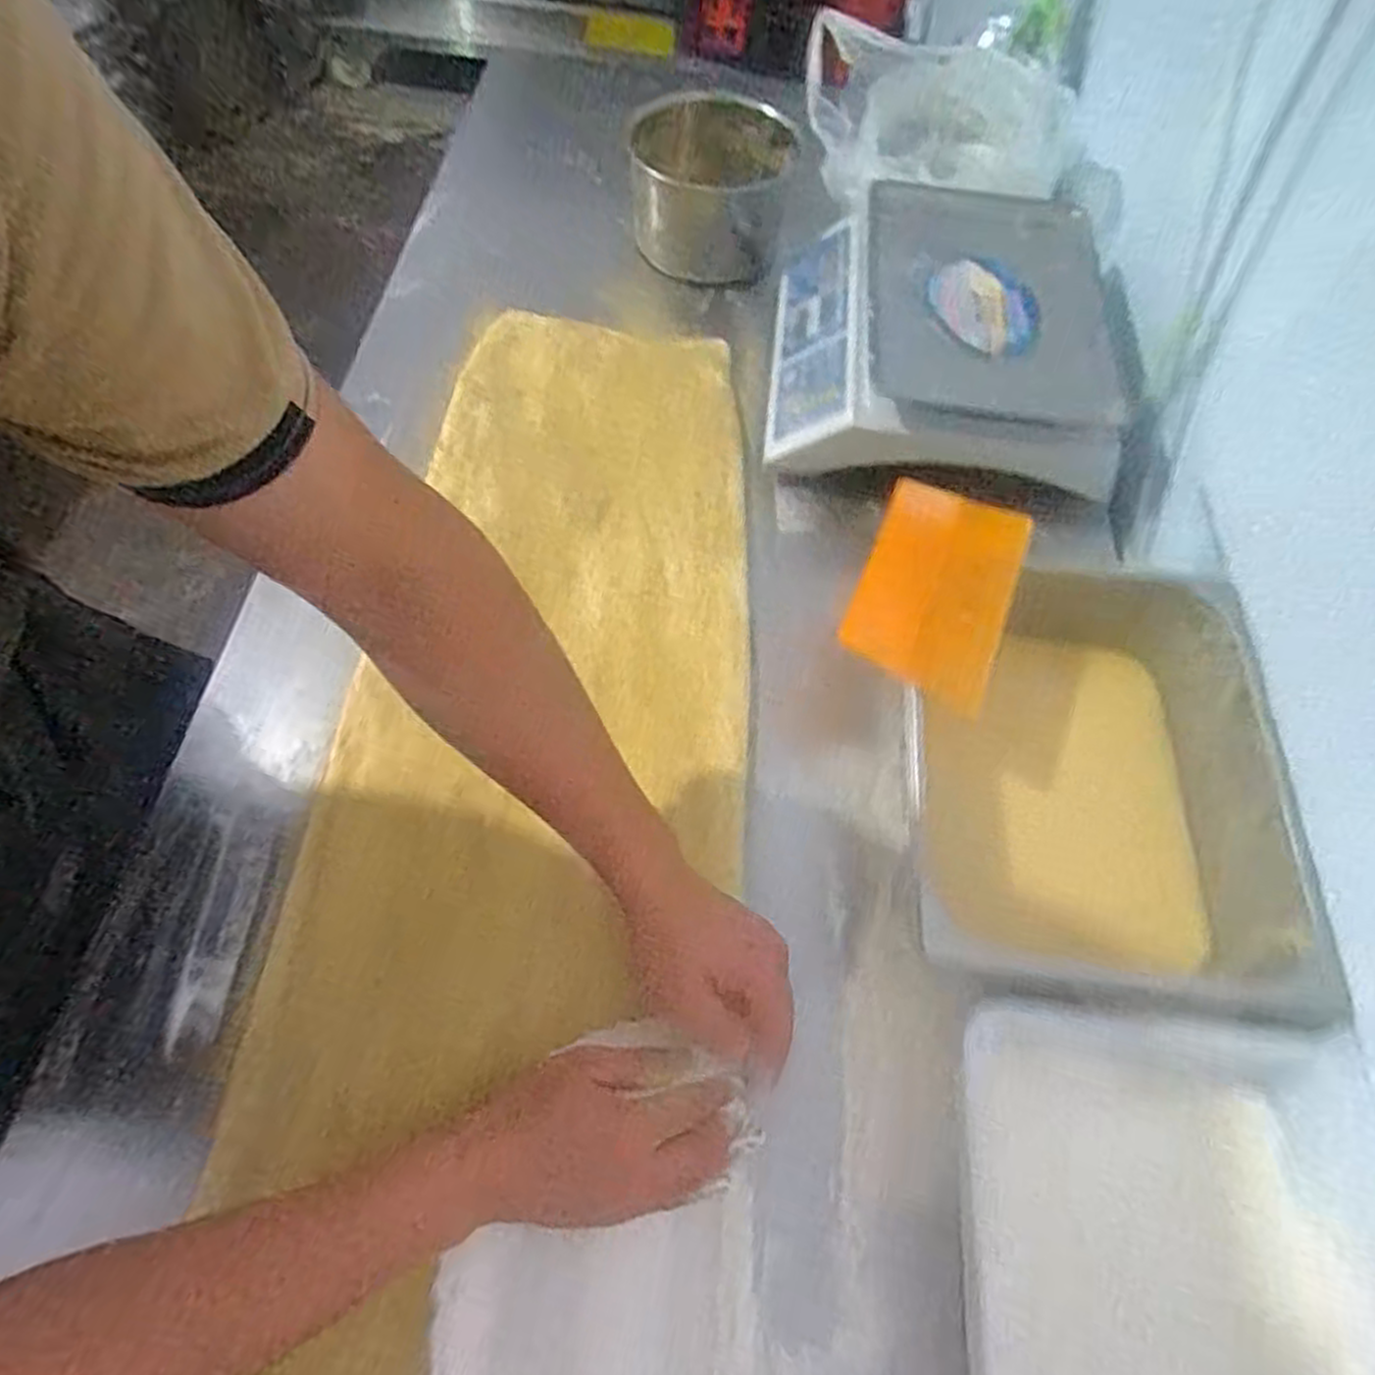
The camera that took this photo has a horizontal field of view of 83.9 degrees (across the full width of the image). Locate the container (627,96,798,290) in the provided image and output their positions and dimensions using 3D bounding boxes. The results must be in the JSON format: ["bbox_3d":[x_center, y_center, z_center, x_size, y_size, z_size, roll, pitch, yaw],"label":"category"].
[{"bbox_3d":[0.023,-0.576,0.895,0.178,0.128,0.165,1,62,-2],"label":"container"}]

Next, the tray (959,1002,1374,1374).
[{"bbox_3d":[0.280,0.368,0.423,0.250,0.073,0.332,8,62,1],"label":"tray"}]

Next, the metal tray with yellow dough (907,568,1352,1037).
[{"bbox_3d":[0.307,0.059,0.586,0.227,0.100,0.368,7,62,1],"label":"metal tray with yellow dough"}]

